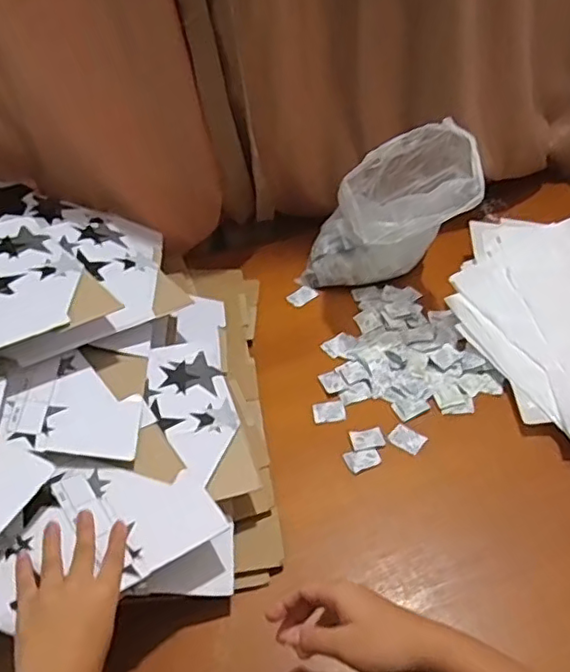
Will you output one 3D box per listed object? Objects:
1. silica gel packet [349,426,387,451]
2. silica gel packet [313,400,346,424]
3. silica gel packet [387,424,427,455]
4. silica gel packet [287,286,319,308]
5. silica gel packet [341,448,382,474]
[{"bbox_3d":[0.098,0.122,0.712,0.038,0.005,0.026,-8,46,-2],"label":"silica gel packet"},{"bbox_3d":[0.055,0.095,0.747,0.039,0.004,0.030,-7,46,-2],"label":"silica gel packet"},{"bbox_3d":[0.144,0.121,0.709,0.040,0.006,0.030,27,54,27],"label":"silica gel packet"},{"bbox_3d":[0.026,-0.061,0.893,0.039,0.007,0.032,-31,51,-23],"label":"silica gel packet"},{"bbox_3d":[0.090,0.143,0.696,0.040,0.005,0.025,-17,47,-11],"label":"silica gel packet"}]

